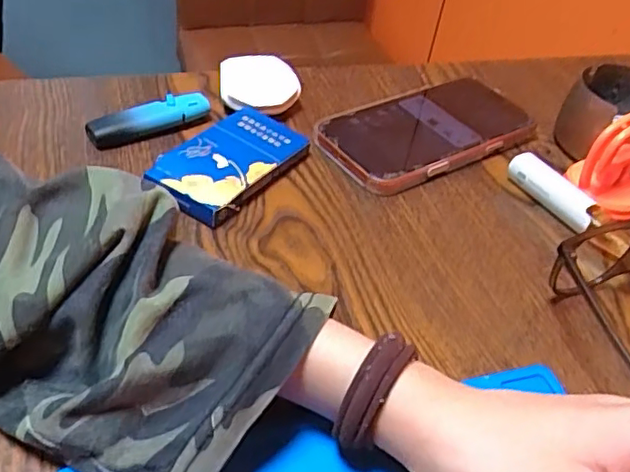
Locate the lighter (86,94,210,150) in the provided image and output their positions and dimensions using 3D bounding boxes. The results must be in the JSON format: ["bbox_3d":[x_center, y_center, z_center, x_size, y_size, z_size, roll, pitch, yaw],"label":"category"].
[{"bbox_3d":[-0.111,-0.078,0.416,0.084,0.018,0.021,-24,51,-30],"label":"lighter"}]

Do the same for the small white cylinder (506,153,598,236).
[{"bbox_3d":[0.156,-0.029,0.402,0.019,0.021,0.067,-18,49,-25],"label":"small white cylinder"}]

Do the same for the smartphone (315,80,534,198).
[{"bbox_3d":[0.079,-0.078,0.444,0.153,0.018,0.082,-24,51,-30],"label":"smartphone"}]

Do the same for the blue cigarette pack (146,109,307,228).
[{"bbox_3d":[-0.055,-0.047,0.391,0.057,0.017,0.102,27,46,20],"label":"blue cigarette pack"}]

